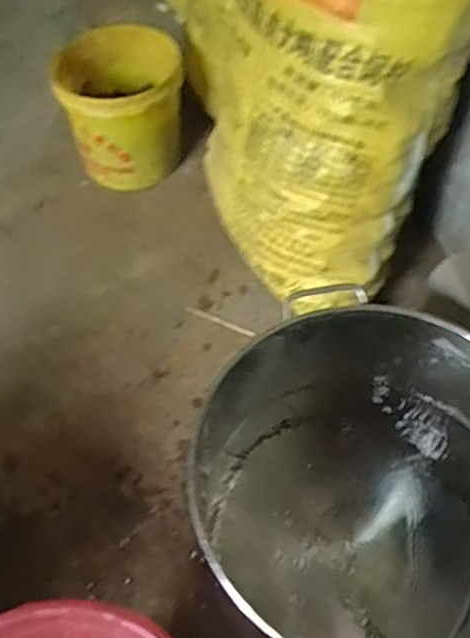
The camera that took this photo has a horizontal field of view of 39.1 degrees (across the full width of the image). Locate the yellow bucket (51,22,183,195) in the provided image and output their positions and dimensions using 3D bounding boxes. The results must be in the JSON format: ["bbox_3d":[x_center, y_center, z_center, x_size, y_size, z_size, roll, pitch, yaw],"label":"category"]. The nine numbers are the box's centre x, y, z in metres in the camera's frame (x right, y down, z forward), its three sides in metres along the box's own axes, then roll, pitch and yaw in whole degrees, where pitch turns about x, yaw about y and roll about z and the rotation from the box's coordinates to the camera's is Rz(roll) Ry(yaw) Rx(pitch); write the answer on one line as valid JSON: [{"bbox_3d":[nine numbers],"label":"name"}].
[{"bbox_3d":[-0.235,-0.440,1.428,0.251,0.250,0.286,-9,57,-5],"label":"yellow bucket"}]

